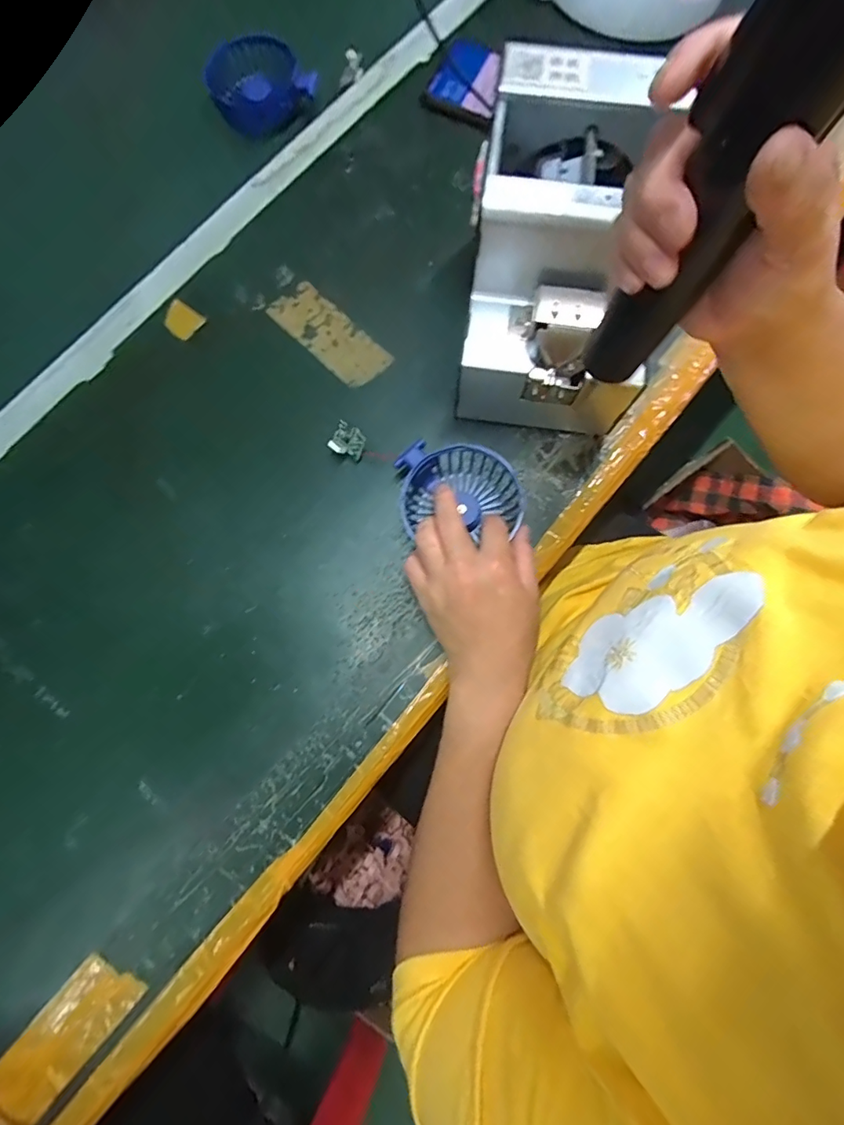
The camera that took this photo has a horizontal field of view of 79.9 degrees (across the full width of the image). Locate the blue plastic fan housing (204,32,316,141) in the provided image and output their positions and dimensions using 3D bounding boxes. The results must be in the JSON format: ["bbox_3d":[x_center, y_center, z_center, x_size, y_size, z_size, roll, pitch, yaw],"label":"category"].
[{"bbox_3d":[-0.160,-0.471,0.495,0.088,0.024,0.075,-37,112,7],"label":"blue plastic fan housing"}]

